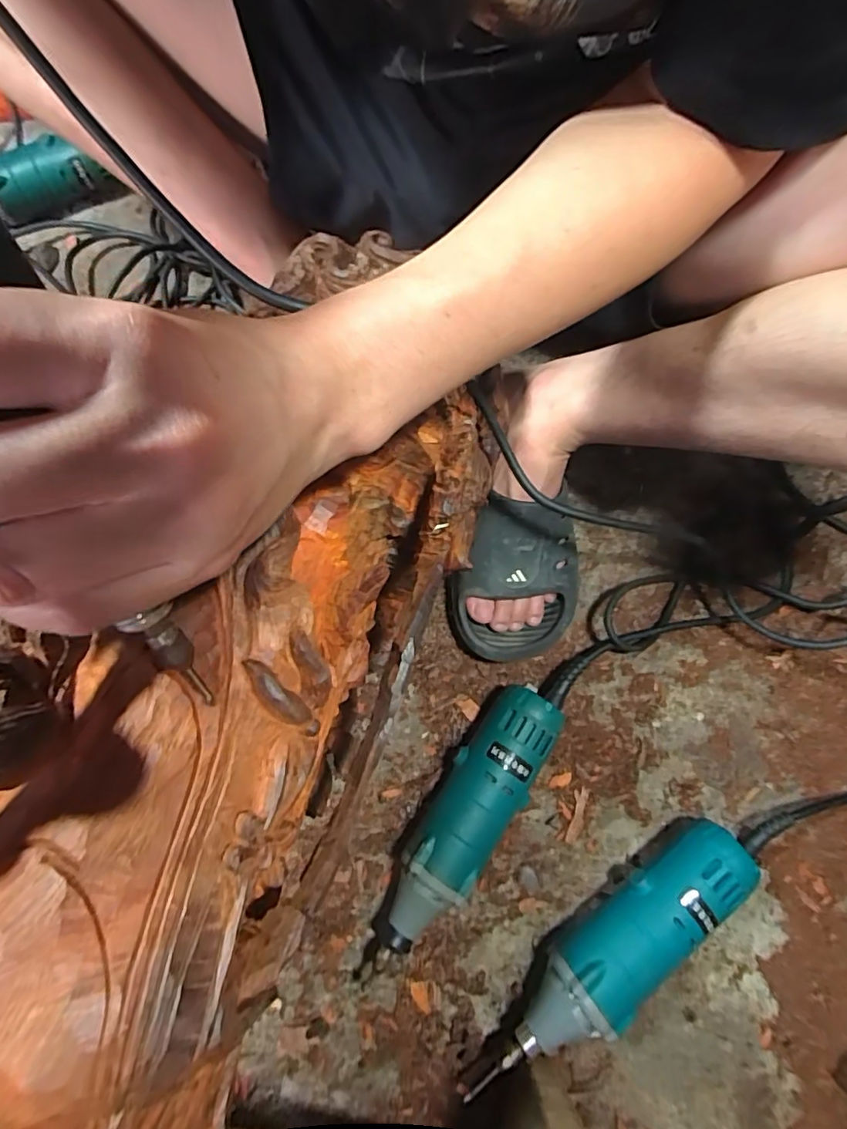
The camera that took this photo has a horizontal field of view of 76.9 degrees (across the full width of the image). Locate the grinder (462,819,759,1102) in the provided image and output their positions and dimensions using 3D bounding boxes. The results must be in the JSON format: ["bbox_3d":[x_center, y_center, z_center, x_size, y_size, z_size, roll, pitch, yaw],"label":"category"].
[{"bbox_3d":[0.121,0.263,0.360,0.238,0.053,0.053,-36,76,-12],"label":"grinder"}]

